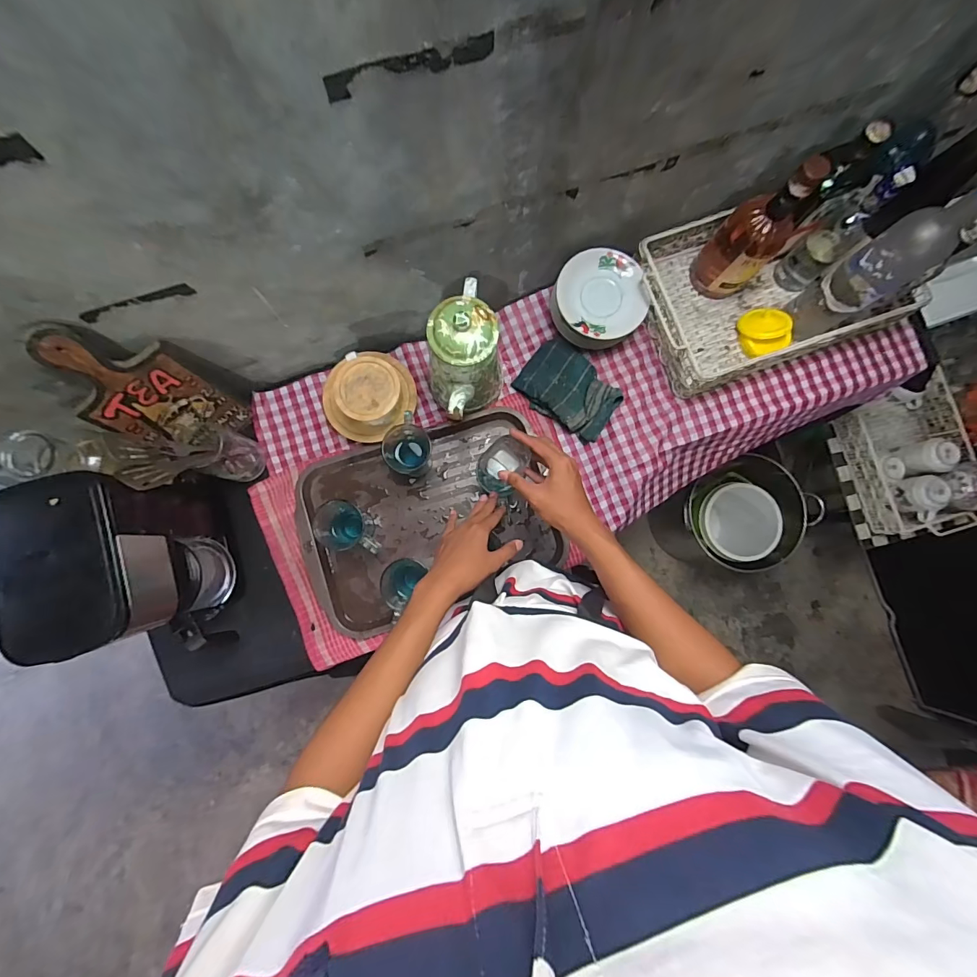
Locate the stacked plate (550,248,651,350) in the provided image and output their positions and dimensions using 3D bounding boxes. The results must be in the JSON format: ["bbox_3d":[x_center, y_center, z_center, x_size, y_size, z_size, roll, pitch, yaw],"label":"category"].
[{"bbox_3d":[0.179,-0.306,0.704,0.142,0.078,0.148,0,84,-3],"label":"stacked plate"}]

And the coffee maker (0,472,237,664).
[{"bbox_3d":[-0.480,0.096,0.587,0.135,0.275,0.244,-17,85,-5],"label":"coffee maker"}]

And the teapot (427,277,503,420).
[{"bbox_3d":[-0.032,-0.190,0.641,0.105,0.192,0.201,12,83,-2],"label":"teapot"}]

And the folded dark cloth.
[{"bbox_3d":[0.141,-0.173,0.736,0.174,0.046,0.113,39,83,2],"label":"folded dark cloth"}]

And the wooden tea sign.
[{"bbox_3d":[-0.479,-0.124,0.607,0.127,0.284,0.021,-46,68,-4],"label":"wooden tea sign"}]

